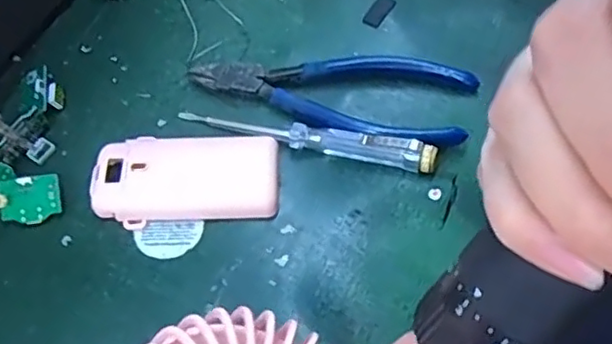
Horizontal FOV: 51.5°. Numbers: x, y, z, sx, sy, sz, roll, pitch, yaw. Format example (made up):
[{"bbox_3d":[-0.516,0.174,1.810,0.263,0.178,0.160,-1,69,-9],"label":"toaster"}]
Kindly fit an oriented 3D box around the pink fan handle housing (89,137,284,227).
[{"bbox_3d":[-0.061,0.002,0.323,0.093,0.016,0.045,-3,62,1],"label":"pink fan handle housing"}]

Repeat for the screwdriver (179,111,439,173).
[{"bbox_3d":[-0.001,-0.019,0.328,0.136,0.020,0.014,12,64,9],"label":"screwdriver"}]

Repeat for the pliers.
[{"bbox_3d":[0.014,-0.048,0.348,0.149,0.012,0.055,16,65,11],"label":"pliers"}]

